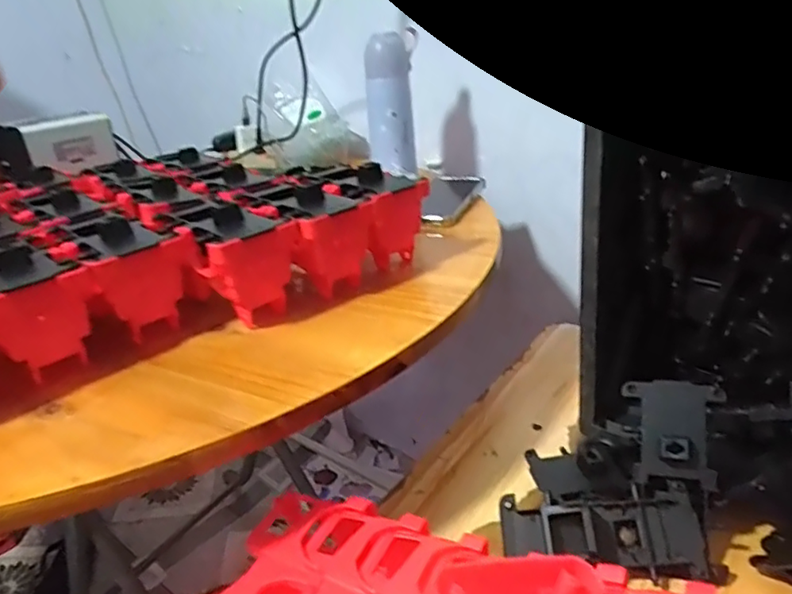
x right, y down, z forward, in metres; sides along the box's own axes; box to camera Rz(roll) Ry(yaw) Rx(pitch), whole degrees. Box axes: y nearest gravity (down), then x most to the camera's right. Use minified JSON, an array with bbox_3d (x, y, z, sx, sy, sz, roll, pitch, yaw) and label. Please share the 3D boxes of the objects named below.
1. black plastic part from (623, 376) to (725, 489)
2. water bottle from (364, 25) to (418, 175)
[{"bbox_3d":[0.221,0.109,0.469,0.068,0.080,0.023,4,-10,24],"label":"black plastic part"},{"bbox_3d":[-0.007,-0.285,0.855,0.073,0.174,0.070,-3,24,5],"label":"water bottle"}]

